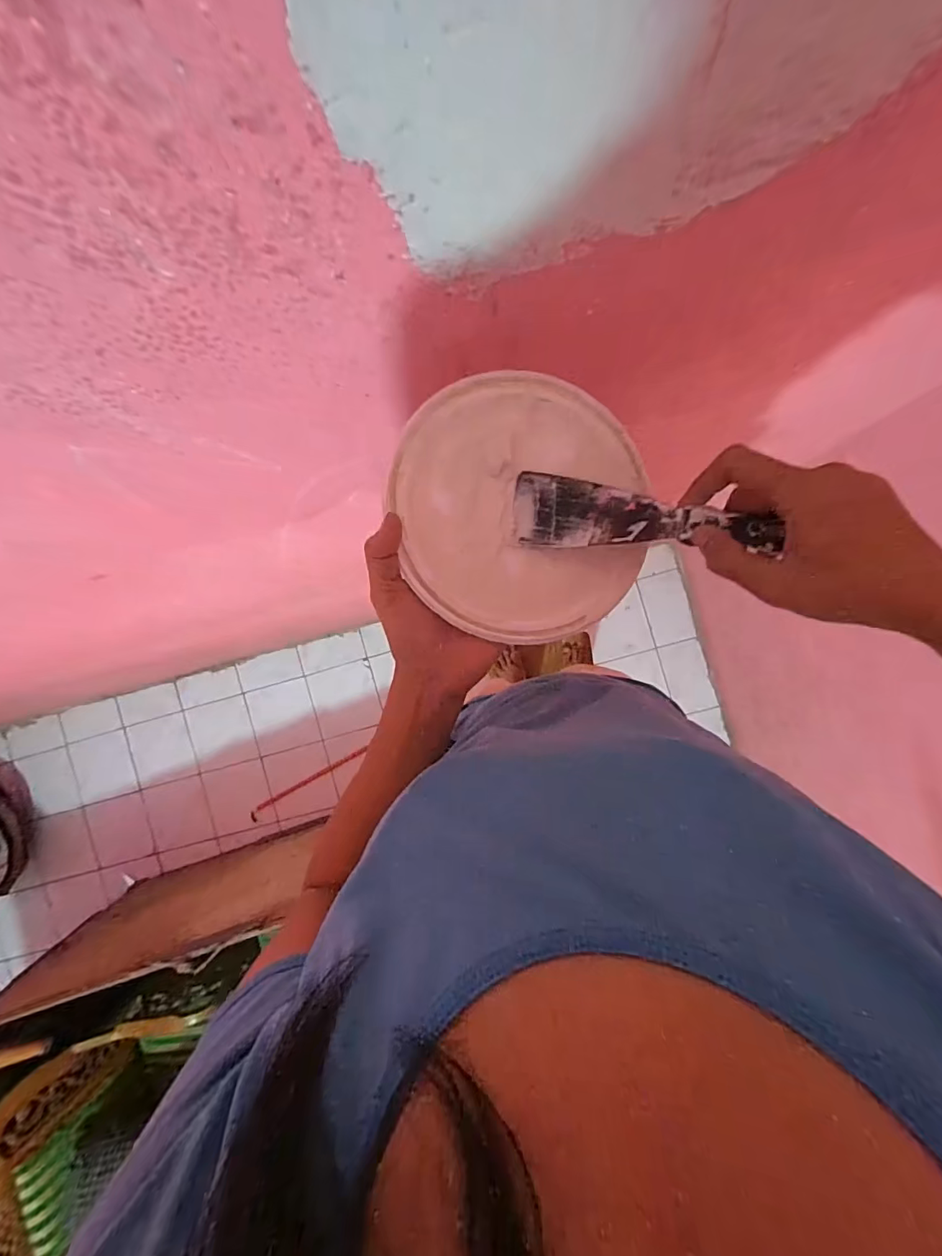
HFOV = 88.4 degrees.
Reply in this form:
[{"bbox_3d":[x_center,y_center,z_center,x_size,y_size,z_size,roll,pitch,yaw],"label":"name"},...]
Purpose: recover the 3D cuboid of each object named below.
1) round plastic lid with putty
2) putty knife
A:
[{"bbox_3d":[0.031,-0.081,0.321,0.166,0.013,0.171,0,87,-8],"label":"round plastic lid with putty"},{"bbox_3d":[0.104,-0.069,0.305,0.155,0.009,0.045,9,91,16],"label":"putty knife"}]

